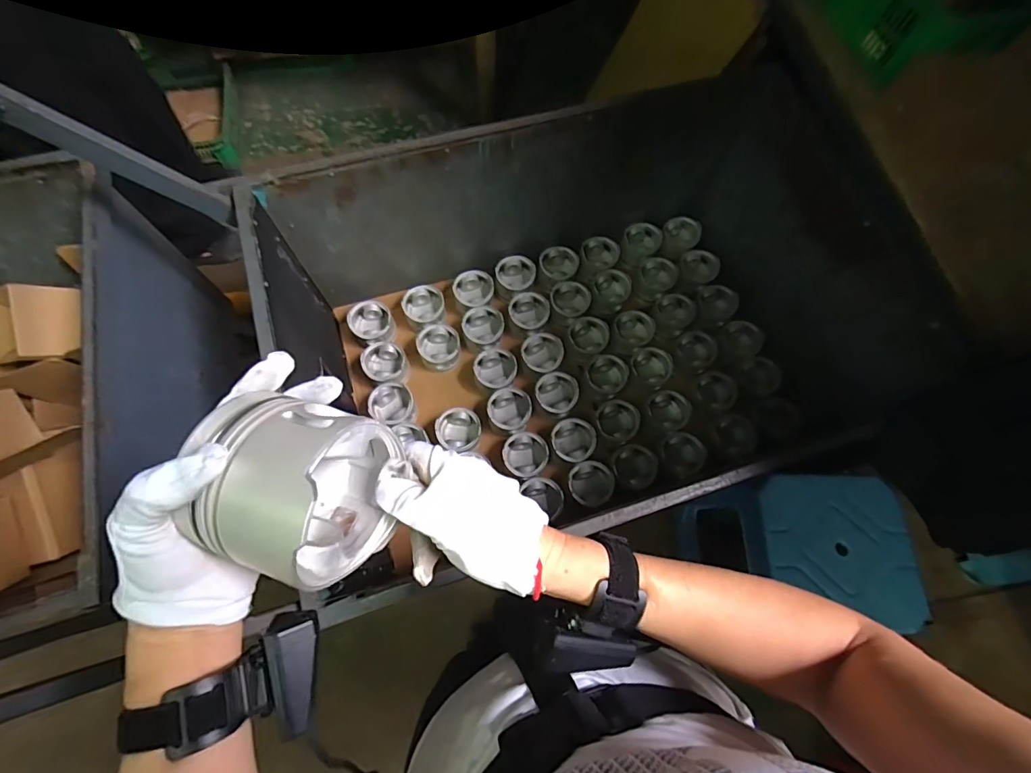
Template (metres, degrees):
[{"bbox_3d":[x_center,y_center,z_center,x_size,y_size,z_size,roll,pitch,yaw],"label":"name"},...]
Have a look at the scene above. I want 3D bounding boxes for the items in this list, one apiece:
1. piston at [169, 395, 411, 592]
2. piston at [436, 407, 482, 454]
[{"bbox_3d":[-0.130,0.064,0.291,0.091,0.095,0.096,19,70,5],"label":"piston"},{"bbox_3d":[-0.134,0.102,1.093,0.101,0.064,0.100,1,70,-2],"label":"piston"}]

